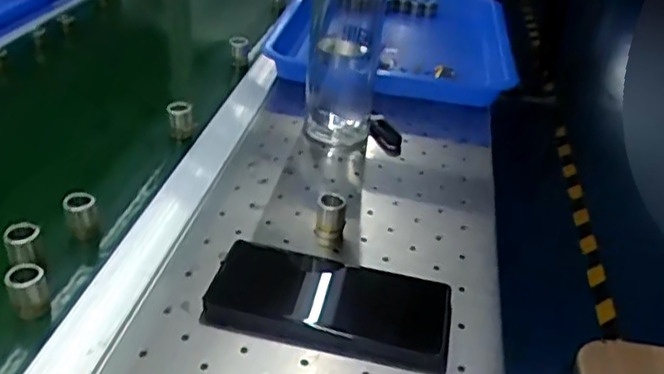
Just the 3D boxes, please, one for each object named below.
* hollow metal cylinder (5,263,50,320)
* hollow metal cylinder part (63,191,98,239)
[{"bbox_3d":[-0.198,0.071,0.437,0.021,0.035,0.023,2,33,-1],"label":"hollow metal cylinder"},{"bbox_3d":[-0.191,0.024,0.510,0.021,0.038,0.017,-9,35,-19],"label":"hollow metal cylinder part"}]

